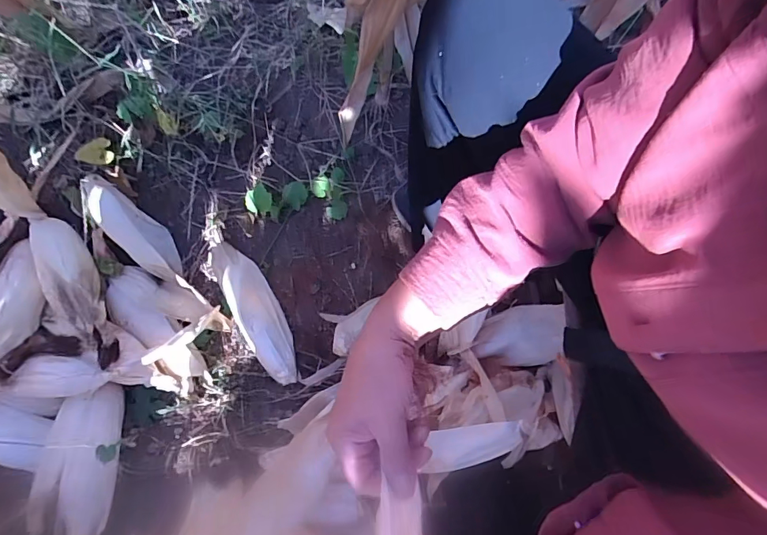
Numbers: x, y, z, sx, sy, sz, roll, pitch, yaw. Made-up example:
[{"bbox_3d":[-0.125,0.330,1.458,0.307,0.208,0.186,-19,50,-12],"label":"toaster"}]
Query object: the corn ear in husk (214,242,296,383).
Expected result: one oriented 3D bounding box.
[{"bbox_3d":[-0.200,0.066,0.682,0.071,0.059,0.246,-27,84,-13],"label":"corn ear in husk"}]

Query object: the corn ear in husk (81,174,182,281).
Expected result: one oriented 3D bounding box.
[{"bbox_3d":[-0.388,-0.062,0.678,0.066,0.056,0.200,-43,95,-18],"label":"corn ear in husk"}]

